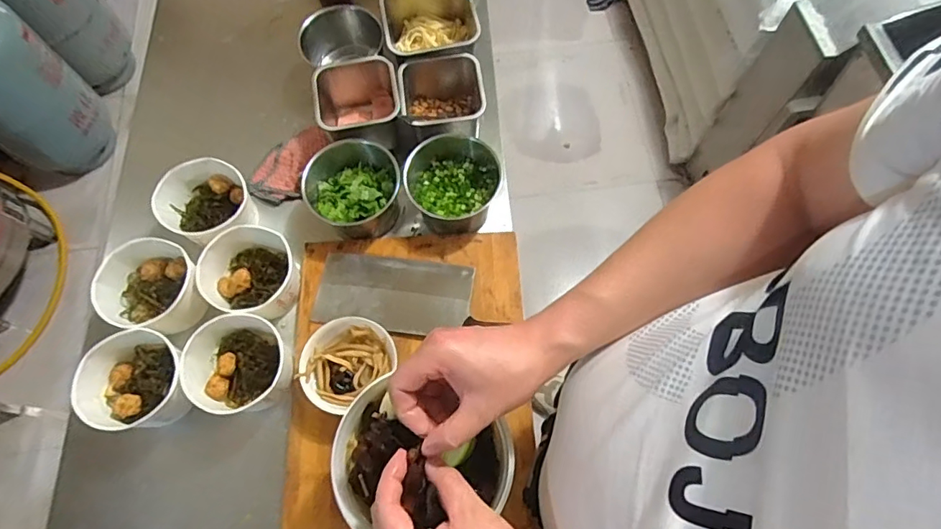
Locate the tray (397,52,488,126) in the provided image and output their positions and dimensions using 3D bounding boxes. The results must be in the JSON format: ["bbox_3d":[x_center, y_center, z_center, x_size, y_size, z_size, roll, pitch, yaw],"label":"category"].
[{"bbox_3d":[-0.041,-0.237,0.776,0.121,0.090,0.113,-8,68,-2],"label":"tray"}]

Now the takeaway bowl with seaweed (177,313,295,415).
[{"bbox_3d":[-0.281,0.128,0.644,0.120,0.074,0.114,0,68,1],"label":"takeaway bowl with seaweed"}]

